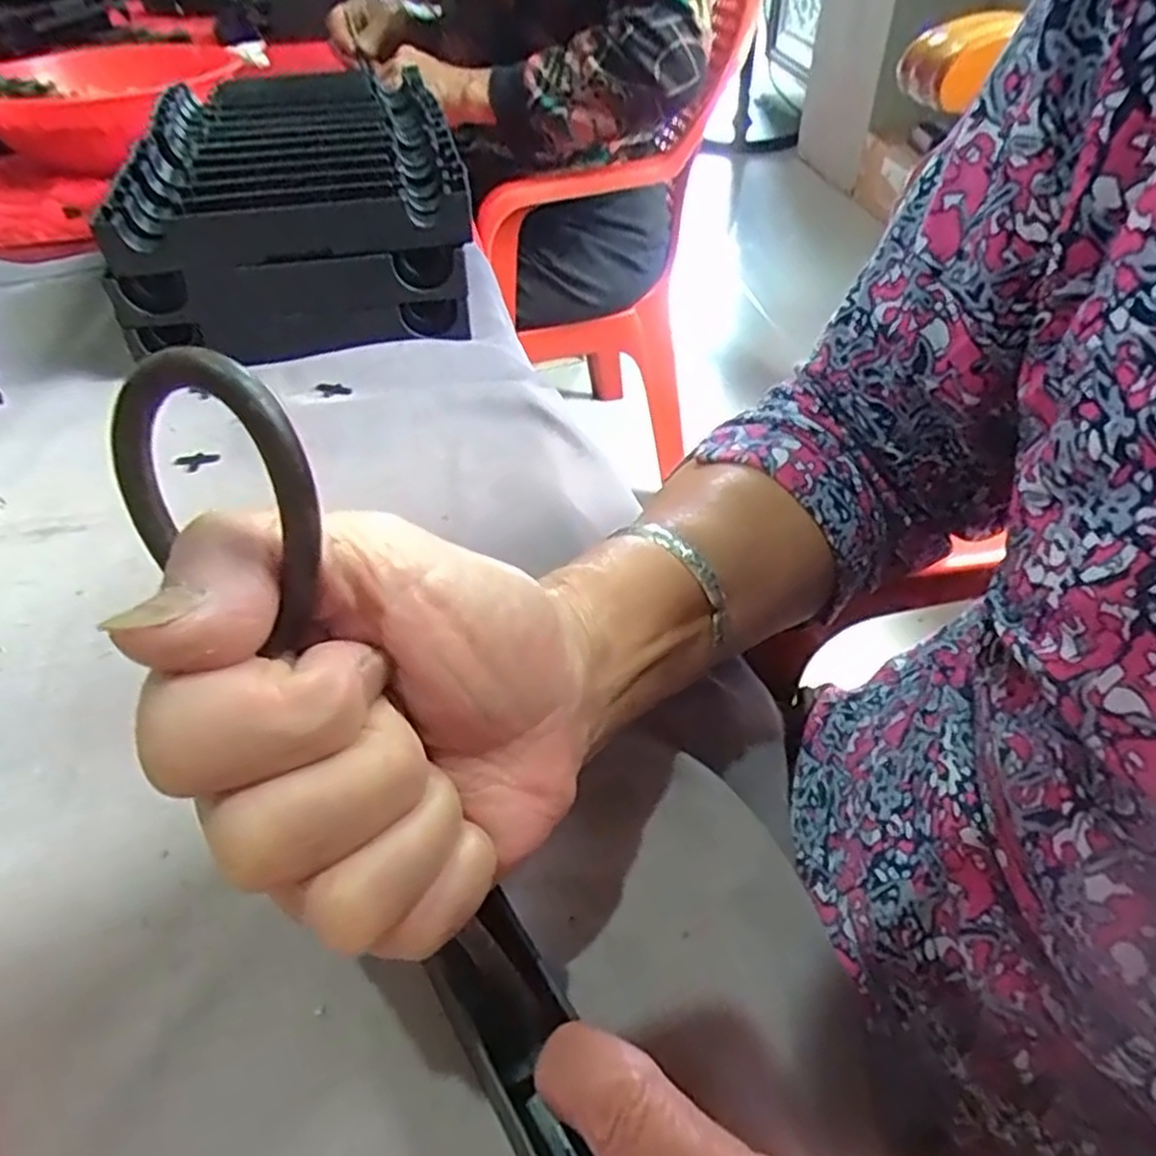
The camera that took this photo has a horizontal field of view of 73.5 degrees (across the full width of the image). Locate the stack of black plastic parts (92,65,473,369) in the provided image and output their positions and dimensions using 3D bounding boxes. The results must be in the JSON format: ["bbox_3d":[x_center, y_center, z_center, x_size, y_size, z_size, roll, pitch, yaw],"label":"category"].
[{"bbox_3d":[-0.185,-0.256,0.524,0.192,0.086,0.275,-10,45,-9],"label":"stack of black plastic parts"}]

